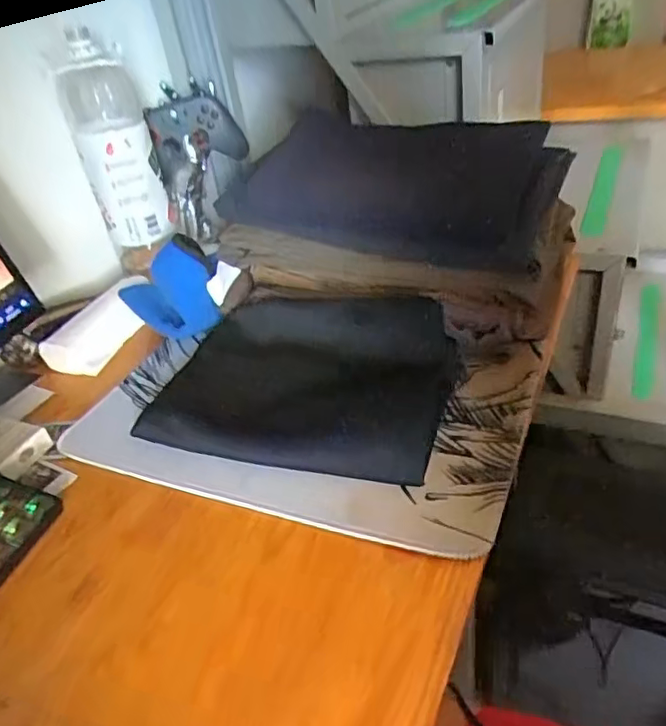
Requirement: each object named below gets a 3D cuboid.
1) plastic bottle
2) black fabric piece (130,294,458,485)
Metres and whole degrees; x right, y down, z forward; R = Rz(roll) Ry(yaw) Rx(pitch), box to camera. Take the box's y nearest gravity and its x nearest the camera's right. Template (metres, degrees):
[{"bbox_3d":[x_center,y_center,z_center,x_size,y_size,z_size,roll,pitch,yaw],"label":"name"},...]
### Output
[{"bbox_3d":[-0.243,-0.227,0.697,0.078,0.263,0.068,-24,38,-18],"label":"plastic bottle"},{"bbox_3d":[-0.037,0.005,0.597,0.294,0.057,0.201,4,37,17],"label":"black fabric piece"}]

